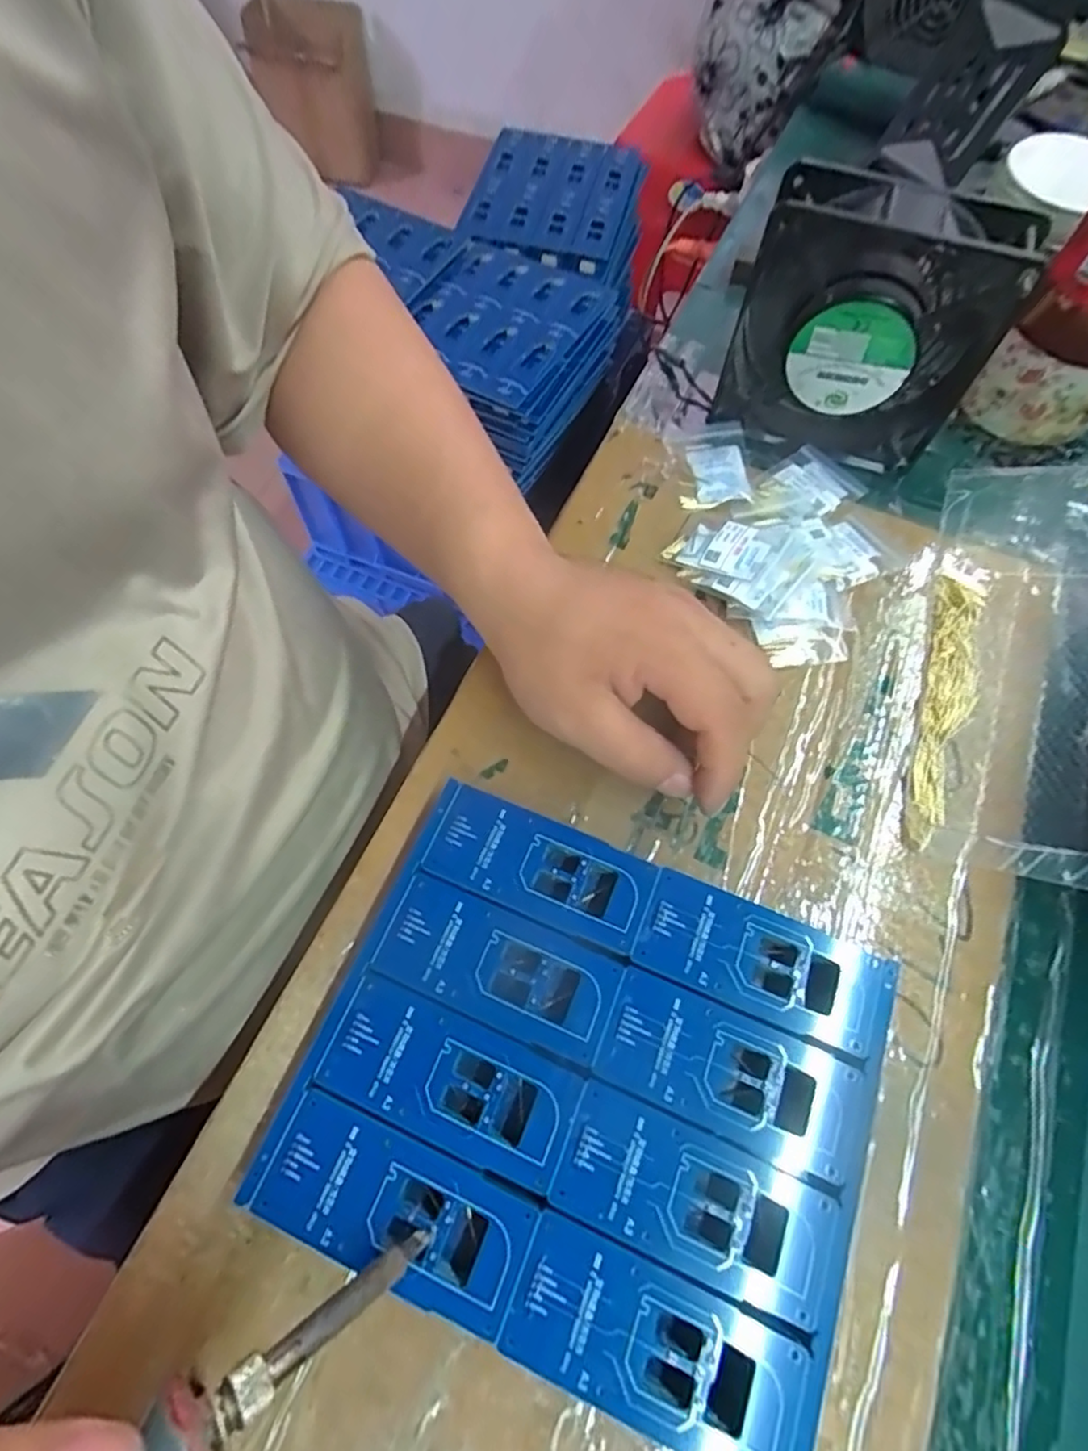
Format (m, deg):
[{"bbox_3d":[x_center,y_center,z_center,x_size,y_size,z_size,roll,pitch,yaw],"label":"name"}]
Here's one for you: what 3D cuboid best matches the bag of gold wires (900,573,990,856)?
[{"bbox_3d":[0.192,-0.009,0.304,0.022,0.010,0.143,18,67,7],"label":"bag of gold wires"}]

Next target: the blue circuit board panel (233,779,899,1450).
[{"bbox_3d":[0.016,0.128,0.236,0.188,0.020,0.159,22,68,9],"label":"blue circuit board panel"}]

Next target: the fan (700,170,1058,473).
[{"bbox_3d":[0.165,-0.204,0.334,0.123,0.120,0.046,22,68,9],"label":"fan"}]

